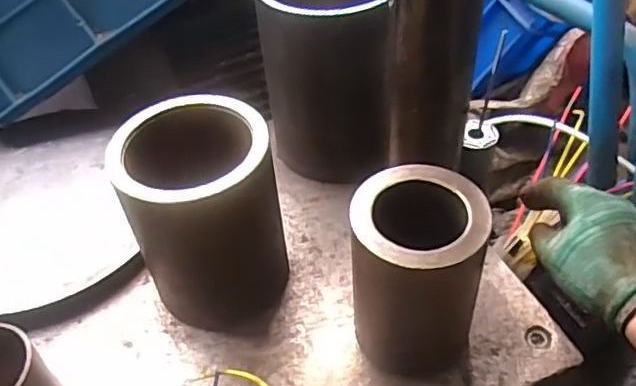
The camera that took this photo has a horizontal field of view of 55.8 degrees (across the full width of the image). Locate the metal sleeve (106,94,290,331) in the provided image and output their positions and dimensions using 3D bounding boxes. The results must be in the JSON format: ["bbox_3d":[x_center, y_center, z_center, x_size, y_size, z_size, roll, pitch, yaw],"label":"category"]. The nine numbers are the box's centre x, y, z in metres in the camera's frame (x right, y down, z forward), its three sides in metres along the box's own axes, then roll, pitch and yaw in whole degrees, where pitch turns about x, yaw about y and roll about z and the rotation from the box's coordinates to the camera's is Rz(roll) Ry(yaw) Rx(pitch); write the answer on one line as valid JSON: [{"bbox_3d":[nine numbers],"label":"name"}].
[{"bbox_3d":[-0.084,0.019,0.469,0.107,0.152,0.101,-10,46,-5],"label":"metal sleeve"}]

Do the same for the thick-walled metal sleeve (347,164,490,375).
[{"bbox_3d":[0.070,0.059,0.431,0.083,0.136,0.084,-3,45,3],"label":"thick-walled metal sleeve"}]

